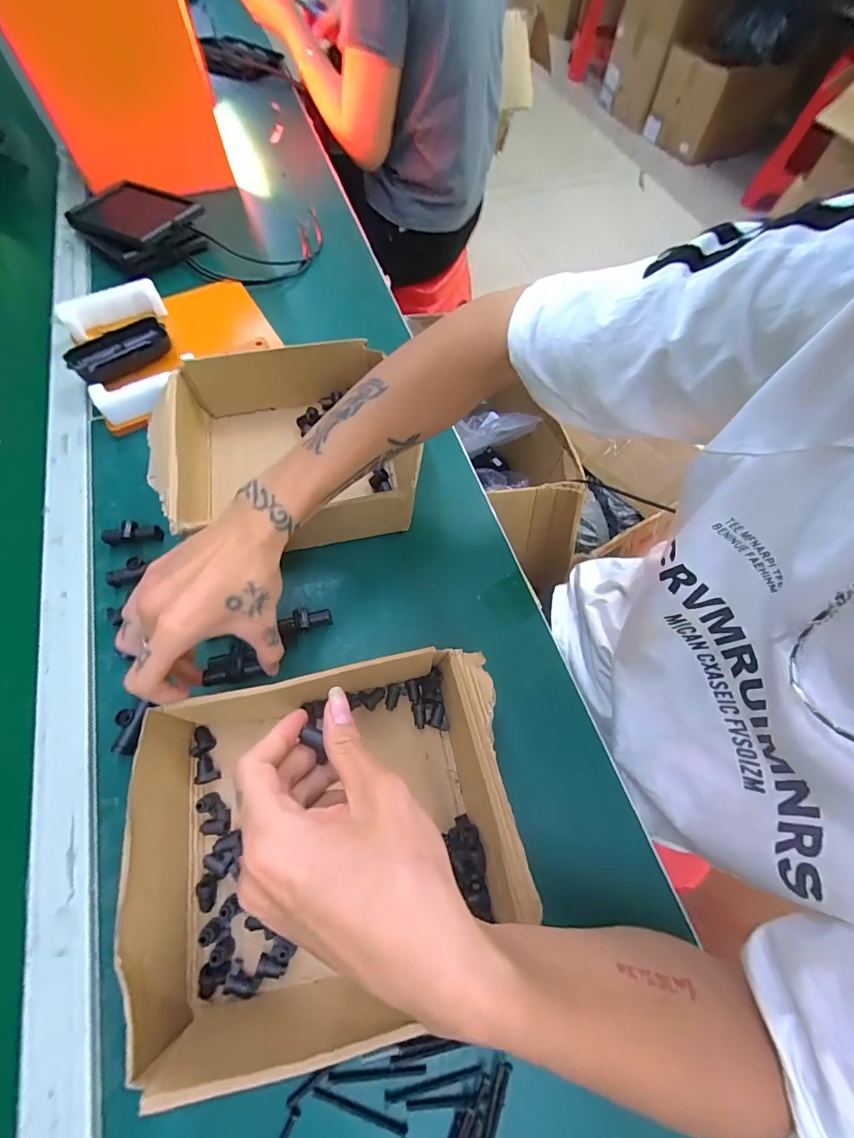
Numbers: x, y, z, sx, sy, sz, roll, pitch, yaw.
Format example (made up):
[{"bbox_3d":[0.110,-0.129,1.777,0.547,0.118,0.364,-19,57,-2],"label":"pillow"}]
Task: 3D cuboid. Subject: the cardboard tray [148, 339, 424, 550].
[{"bbox_3d":[-0.146,-0.124,0.430,0.232,0.069,0.209,-10,66,-7],"label":"cardboard tray"}]

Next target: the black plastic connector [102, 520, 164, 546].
[{"bbox_3d":[-0.289,-0.035,0.408,0.051,0.018,0.017,-11,66,-7],"label":"black plastic connector"}]

